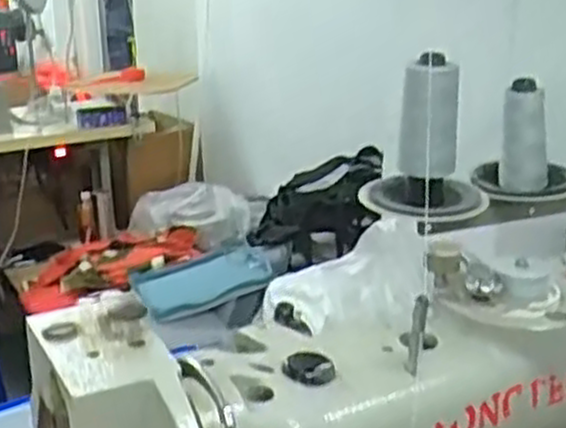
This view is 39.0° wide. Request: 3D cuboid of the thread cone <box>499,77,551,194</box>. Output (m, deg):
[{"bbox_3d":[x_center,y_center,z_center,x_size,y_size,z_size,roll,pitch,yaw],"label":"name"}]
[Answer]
[{"bbox_3d":[0.261,-0.082,0.857,0.051,0.114,0.052,5,18,14],"label":"thread cone"}]

